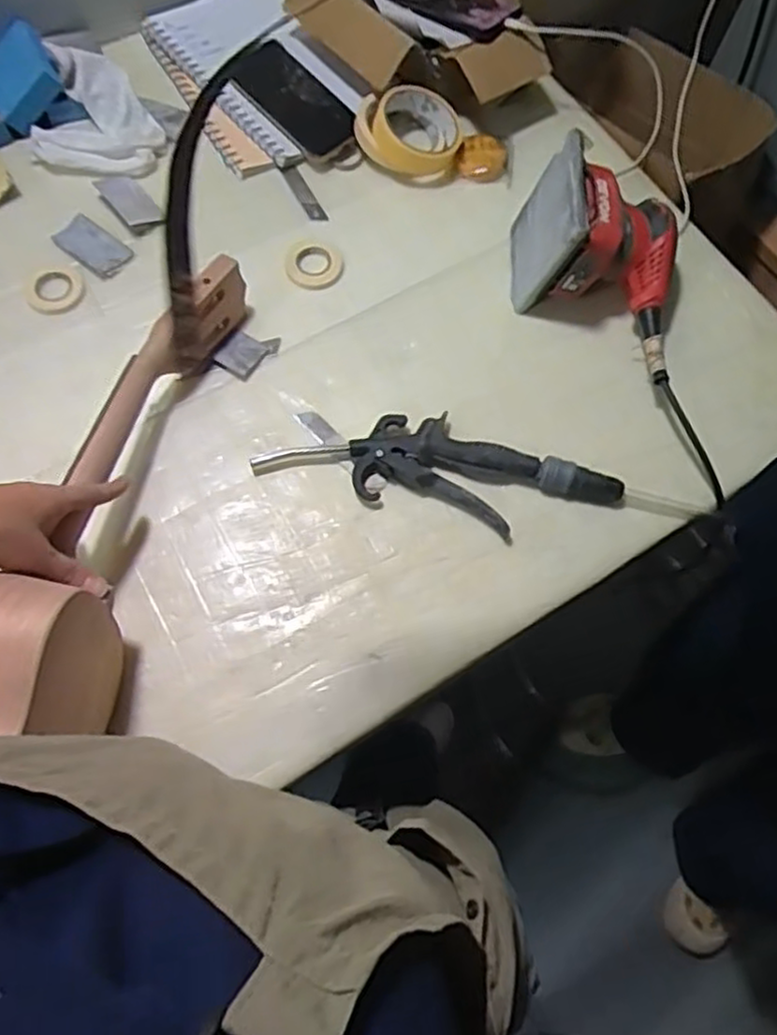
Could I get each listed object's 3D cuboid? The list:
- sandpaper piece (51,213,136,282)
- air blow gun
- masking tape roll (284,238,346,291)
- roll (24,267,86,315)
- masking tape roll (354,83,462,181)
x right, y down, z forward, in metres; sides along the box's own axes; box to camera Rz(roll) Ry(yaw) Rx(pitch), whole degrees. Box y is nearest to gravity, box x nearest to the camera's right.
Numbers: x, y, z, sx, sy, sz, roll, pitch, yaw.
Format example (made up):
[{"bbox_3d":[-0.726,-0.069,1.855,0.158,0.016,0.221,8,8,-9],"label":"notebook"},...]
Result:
[{"bbox_3d":[-0.293,-0.268,0.725,0.079,0.006,0.042,35,72,11],"label":"sandpaper piece"},{"bbox_3d":[0.045,-0.041,0.636,0.305,0.025,0.083,16,69,4],"label":"air blow gun"},{"bbox_3d":[-0.074,-0.252,0.723,0.057,0.010,0.055,1,69,-2],"label":"masking tape roll"},{"bbox_3d":[-0.318,-0.216,0.698,0.055,0.008,0.049,-28,73,-12],"label":"roll"},{"bbox_3d":[0.021,-0.407,0.762,0.106,0.057,0.091,6,69,0],"label":"masking tape roll"}]

